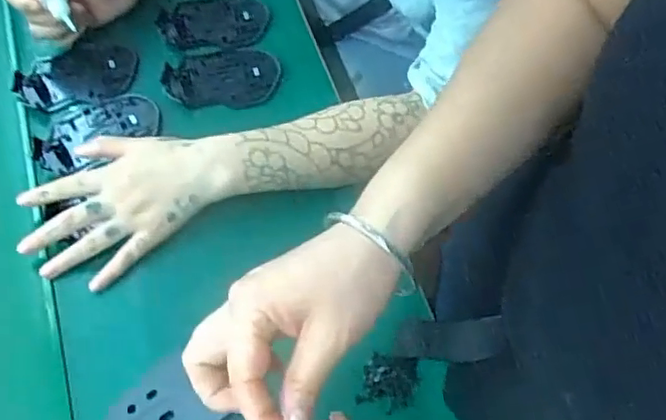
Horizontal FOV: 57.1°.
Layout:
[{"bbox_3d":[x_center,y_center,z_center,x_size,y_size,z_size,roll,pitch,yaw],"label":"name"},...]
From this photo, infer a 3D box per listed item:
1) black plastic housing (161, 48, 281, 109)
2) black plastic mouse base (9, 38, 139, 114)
[{"bbox_3d":[-0.113,-0.136,0.627,0.114,0.007,0.077,-19,65,-11],"label":"black plastic housing"},{"bbox_3d":[-0.258,-0.137,0.616,0.117,0.006,0.074,-17,65,-10],"label":"black plastic mouse base"}]

